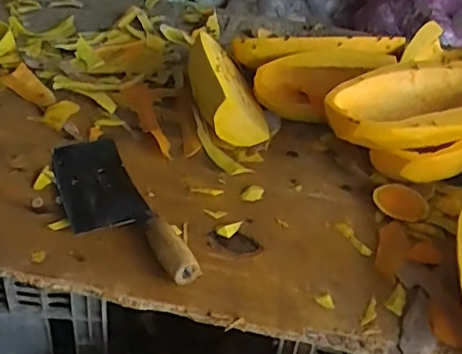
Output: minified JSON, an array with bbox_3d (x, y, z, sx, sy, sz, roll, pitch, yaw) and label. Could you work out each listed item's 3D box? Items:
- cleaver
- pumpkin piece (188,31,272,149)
[{"bbox_3d":[-0.125,0.025,0.599,0.085,0.037,0.245,-17,45,-25],"label":"cleaver"},{"bbox_3d":[-0.005,-0.114,0.731,0.085,0.092,0.165,-3,41,-11],"label":"pumpkin piece"}]

